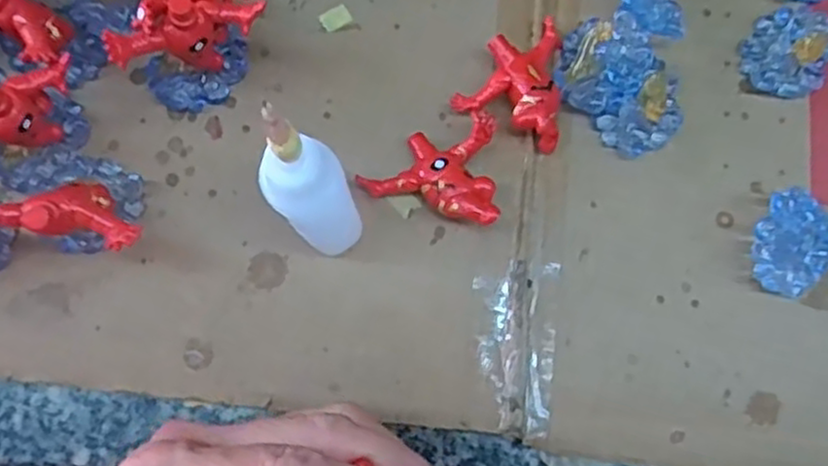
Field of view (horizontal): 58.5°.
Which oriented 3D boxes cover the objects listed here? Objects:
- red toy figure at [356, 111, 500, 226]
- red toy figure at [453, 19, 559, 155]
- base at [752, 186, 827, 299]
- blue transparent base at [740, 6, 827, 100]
[{"bbox_3d":[0.005,-0.020,0.255,0.046,0.016,0.038,-1,78,0],"label":"red toy figure"},{"bbox_3d":[0.040,-0.057,0.263,0.037,0.016,0.044,23,79,4],"label":"red toy figure"},{"bbox_3d":[0.130,0.004,0.254,0.029,0.012,0.034,26,79,5],"label":"base"},{"bbox_3d":[0.139,-0.067,0.273,0.030,0.007,0.035,25,79,5],"label":"blue transparent base"}]

